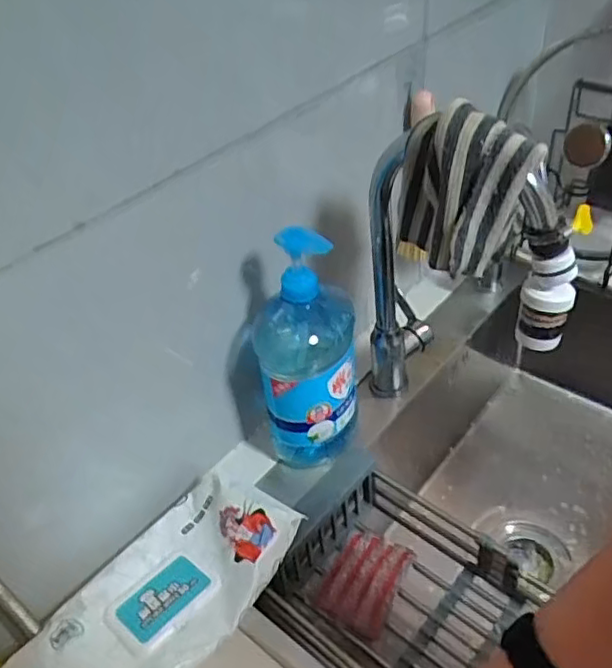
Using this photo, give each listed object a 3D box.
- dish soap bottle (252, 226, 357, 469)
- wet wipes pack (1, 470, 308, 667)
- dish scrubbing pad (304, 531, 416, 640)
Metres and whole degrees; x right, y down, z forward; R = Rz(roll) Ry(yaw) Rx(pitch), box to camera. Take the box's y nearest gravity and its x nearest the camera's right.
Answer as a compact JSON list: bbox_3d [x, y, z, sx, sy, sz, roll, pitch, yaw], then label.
[{"bbox_3d":[0.001,0.019,0.655,0.101,0.276,0.085,-7,41,0],"label":"dish soap bottle"},{"bbox_3d":[-0.130,0.248,0.574,0.127,0.052,0.265,22,49,29],"label":"wet wipes pack"},{"bbox_3d":[0.059,0.262,0.678,0.081,0.034,0.103,19,48,27],"label":"dish scrubbing pad"}]

